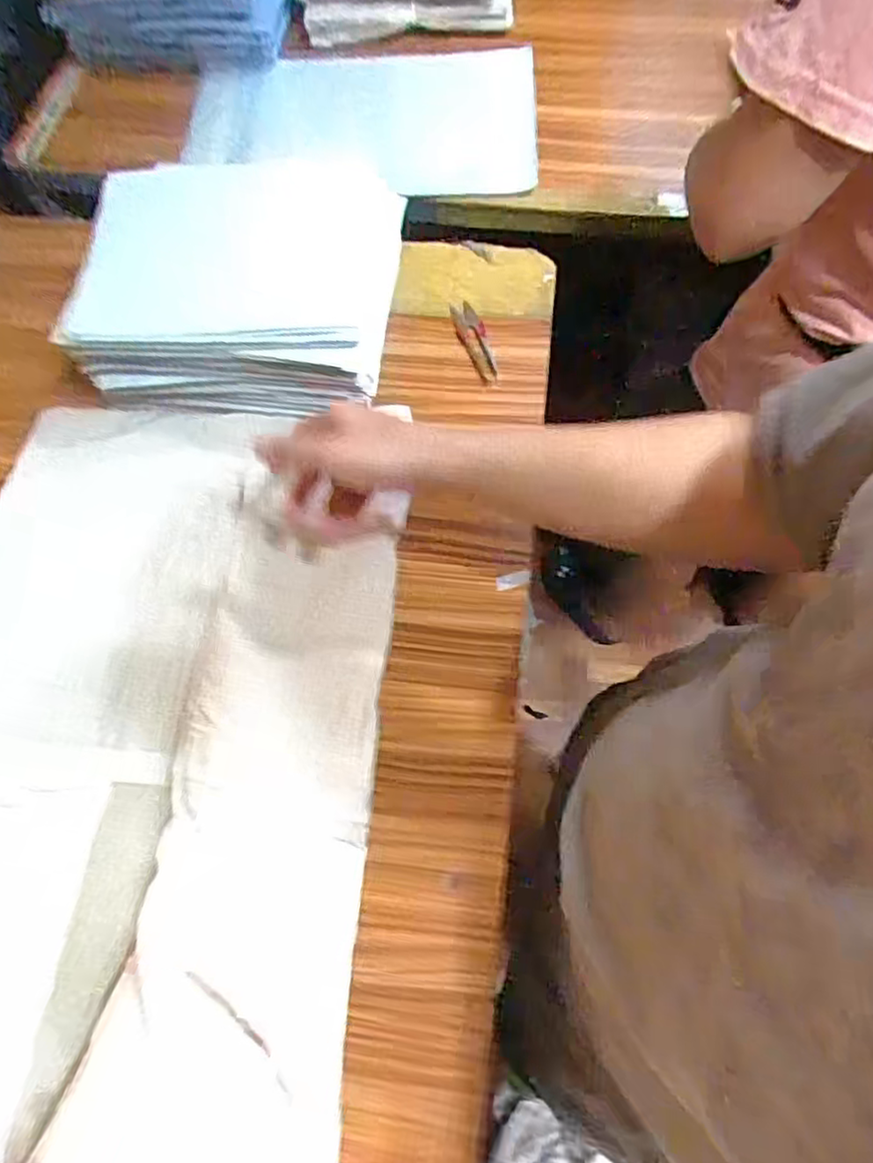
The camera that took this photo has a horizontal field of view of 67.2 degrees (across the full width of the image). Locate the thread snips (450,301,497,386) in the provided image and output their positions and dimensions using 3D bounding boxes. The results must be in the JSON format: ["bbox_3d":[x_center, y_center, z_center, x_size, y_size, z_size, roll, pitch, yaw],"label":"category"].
[{"bbox_3d":[0.041,-0.243,0.668,0.027,0.011,0.096,-17,70,-6],"label":"thread snips"}]

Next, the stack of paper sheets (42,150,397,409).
[{"bbox_3d":[-0.186,-0.280,0.624,0.267,0.107,0.223,6,70,2],"label":"stack of paper sheets"}]

